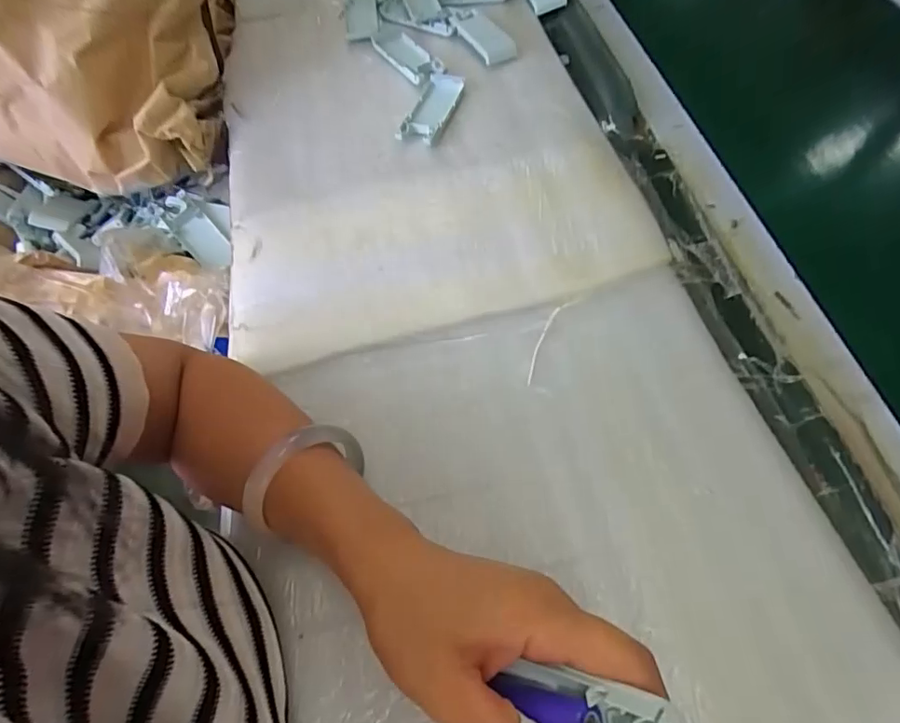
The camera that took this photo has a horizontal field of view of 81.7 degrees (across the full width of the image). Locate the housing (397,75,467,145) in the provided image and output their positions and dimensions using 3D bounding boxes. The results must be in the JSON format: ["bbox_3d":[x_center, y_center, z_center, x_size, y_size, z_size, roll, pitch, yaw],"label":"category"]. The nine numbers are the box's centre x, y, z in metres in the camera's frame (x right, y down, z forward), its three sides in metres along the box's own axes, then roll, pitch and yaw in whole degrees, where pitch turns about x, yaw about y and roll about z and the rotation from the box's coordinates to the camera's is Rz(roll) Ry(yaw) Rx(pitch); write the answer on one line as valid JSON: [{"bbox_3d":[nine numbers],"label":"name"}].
[{"bbox_3d":[-0.017,-0.260,0.528,0.040,0.012,0.098,16,63,13],"label":"housing"}]

